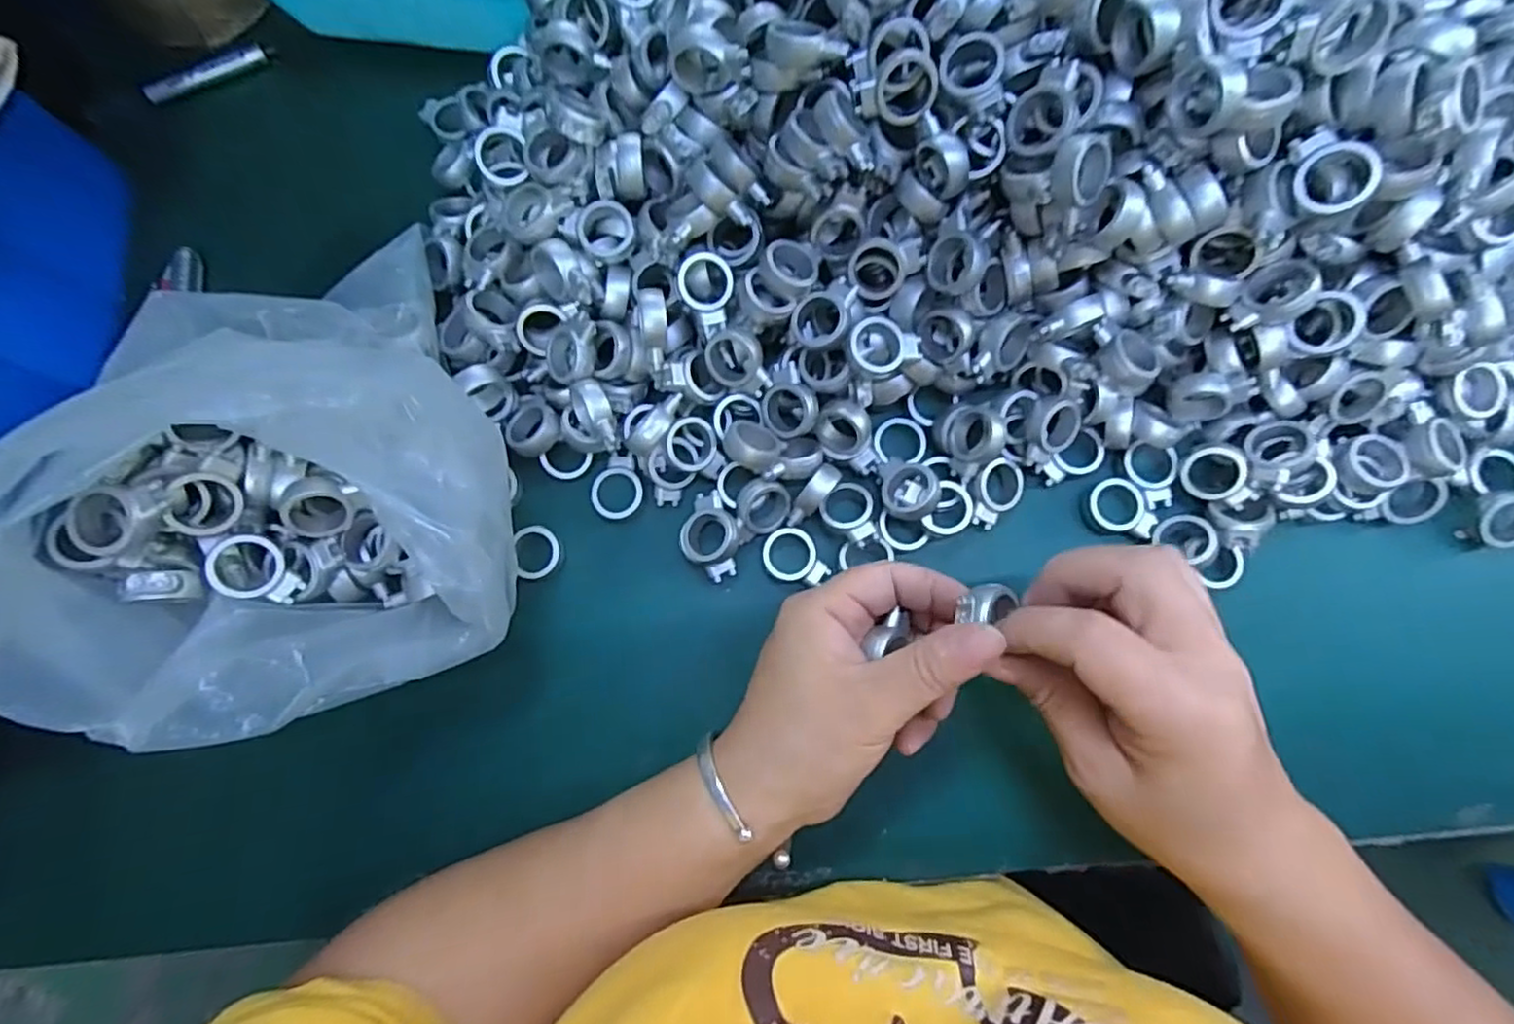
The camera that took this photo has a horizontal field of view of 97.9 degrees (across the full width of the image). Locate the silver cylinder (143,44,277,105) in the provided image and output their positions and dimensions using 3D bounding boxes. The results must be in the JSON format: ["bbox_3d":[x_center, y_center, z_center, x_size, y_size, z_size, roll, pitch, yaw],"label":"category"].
[{"bbox_3d":[-0.307,-0.248,0.370,0.071,0.011,0.011,-27,82,-3],"label":"silver cylinder"}]

